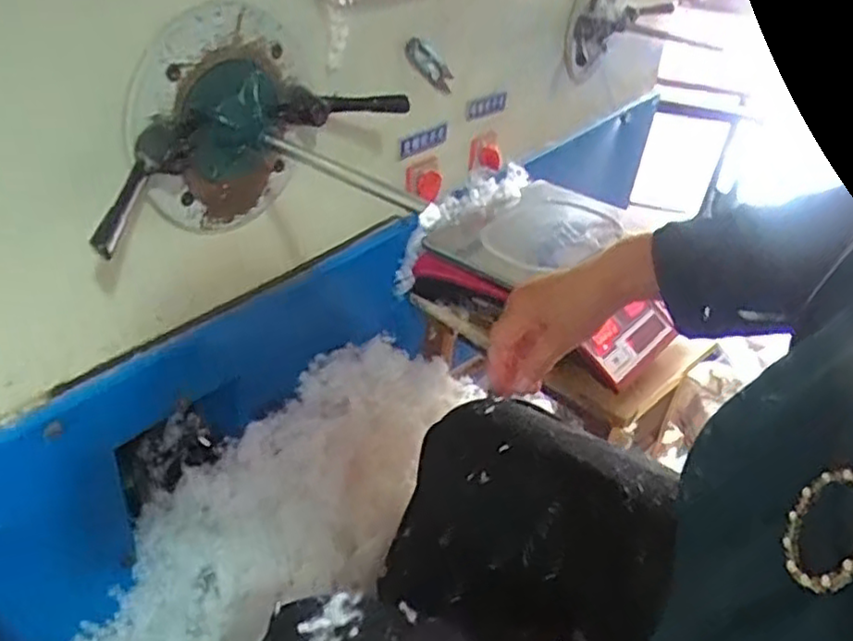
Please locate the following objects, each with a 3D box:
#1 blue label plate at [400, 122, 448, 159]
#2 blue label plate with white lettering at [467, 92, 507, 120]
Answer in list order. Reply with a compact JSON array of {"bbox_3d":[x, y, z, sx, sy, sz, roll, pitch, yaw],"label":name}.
[{"bbox_3d":[-0.004,-0.233,0.895,0.006,0.028,0.097,25,40,26],"label":"blue label plate"},{"bbox_3d":[0.087,-0.307,0.986,0.005,0.029,0.107,25,40,26],"label":"blue label plate with white lettering"}]

